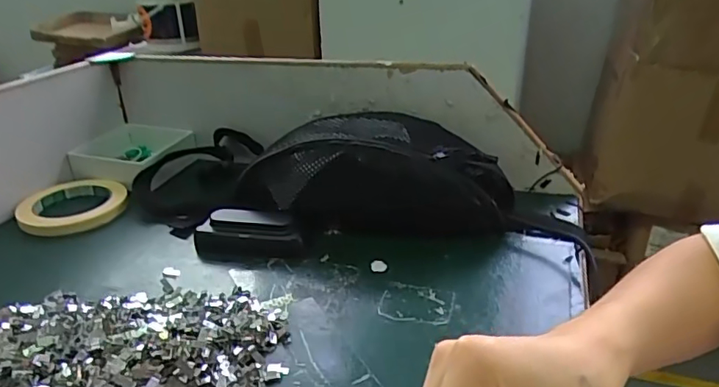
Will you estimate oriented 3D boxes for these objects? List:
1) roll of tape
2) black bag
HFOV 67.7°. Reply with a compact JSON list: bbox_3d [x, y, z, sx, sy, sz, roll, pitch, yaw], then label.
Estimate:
[{"bbox_3d":[-0.317,0.013,0.594,0.107,0.018,0.107,-1,26,0],"label":"roll of tape"},{"bbox_3d":[-0.029,-0.017,0.540,0.463,0.089,0.196,8,27,18],"label":"black bag"}]

